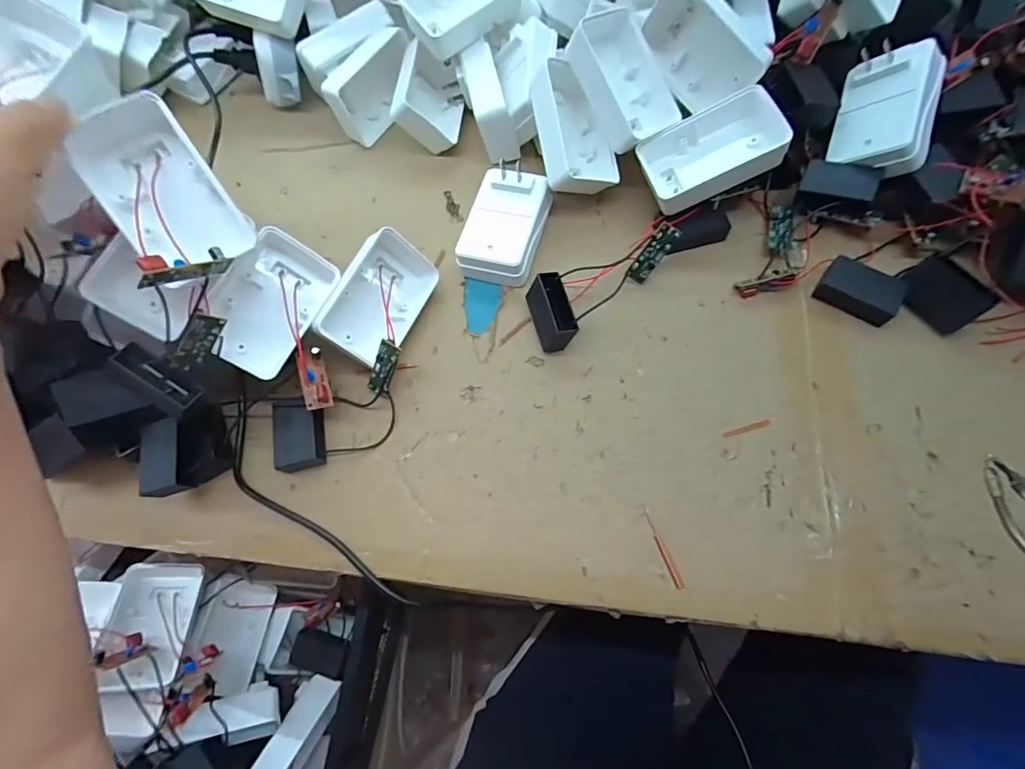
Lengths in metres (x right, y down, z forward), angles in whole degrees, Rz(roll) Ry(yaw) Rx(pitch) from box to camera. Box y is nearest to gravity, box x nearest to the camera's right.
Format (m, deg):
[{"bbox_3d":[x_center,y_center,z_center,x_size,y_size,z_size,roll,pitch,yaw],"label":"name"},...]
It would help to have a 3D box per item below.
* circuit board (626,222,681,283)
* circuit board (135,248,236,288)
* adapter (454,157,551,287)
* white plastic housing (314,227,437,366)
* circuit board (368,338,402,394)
[{"bbox_3d":[0.101,-0.094,0.337,0.016,0.045,0.004,30,32,-8],"label":"circuit board"},{"bbox_3d":[-0.171,-0.061,0.244,0.010,0.014,0.044,37,38,15],"label":"circuit board"},{"bbox_3d":[-0.006,-0.122,0.362,0.056,0.038,0.087,14,71,10],"label":"adapter"},{"bbox_3d":[-0.098,-0.062,0.341,0.089,0.056,0.037,-54,39,-5],"label":"white plastic housing"},{"bbox_3d":[-0.088,-0.011,0.323,0.016,0.042,0.007,37,31,15],"label":"circuit board"}]

